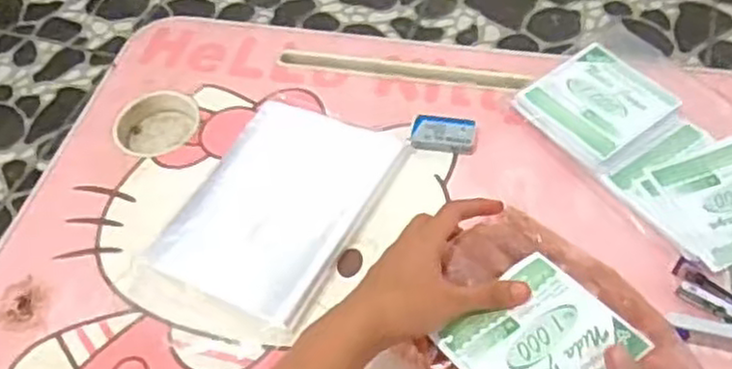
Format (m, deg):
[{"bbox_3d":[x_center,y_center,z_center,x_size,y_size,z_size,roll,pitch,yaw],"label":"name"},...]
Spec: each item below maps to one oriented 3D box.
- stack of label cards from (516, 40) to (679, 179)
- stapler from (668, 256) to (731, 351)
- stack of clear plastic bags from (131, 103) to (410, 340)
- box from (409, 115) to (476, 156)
[{"bbox_3d":[0.187,-0.064,0.587,0.096,0.017,0.097,-33,57,-19],"label":"stack of label cards"},{"bbox_3d":[0.248,0.081,0.480,0.079,0.019,0.055,9,54,11],"label":"stapler"},{"bbox_3d":[-0.074,0.025,0.571,0.140,0.015,0.209,21,58,19],"label":"stack of clear plastic bags"},{"bbox_3d":[0.065,-0.043,0.594,0.051,0.008,0.035,5,54,8],"label":"box"}]

